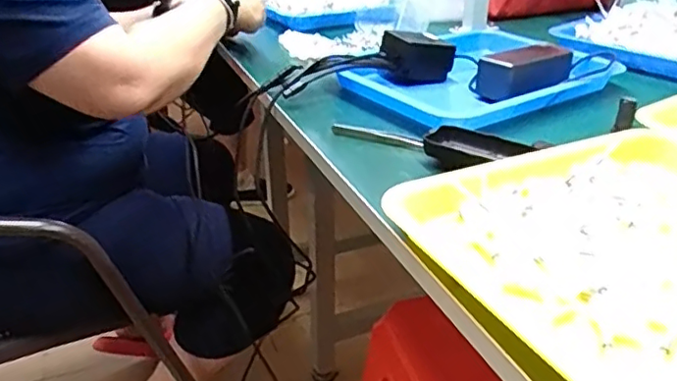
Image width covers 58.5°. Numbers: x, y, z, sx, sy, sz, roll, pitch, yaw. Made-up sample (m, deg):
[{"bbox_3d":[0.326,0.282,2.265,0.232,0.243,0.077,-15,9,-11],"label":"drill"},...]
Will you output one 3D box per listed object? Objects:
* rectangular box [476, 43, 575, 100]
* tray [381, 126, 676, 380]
[{"bbox_3d":[0.239,-0.156,0.762,0.134,0.039,0.053,-16,33,-26],"label":"rectangular box"},{"bbox_3d":[0.234,0.032,0.447,0.309,0.028,0.256,-15,32,-24],"label":"tray"}]

